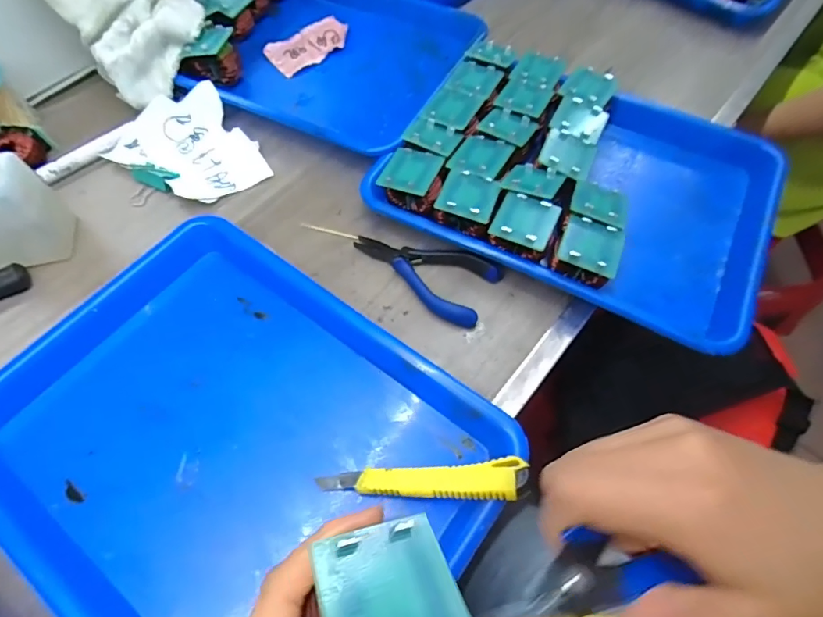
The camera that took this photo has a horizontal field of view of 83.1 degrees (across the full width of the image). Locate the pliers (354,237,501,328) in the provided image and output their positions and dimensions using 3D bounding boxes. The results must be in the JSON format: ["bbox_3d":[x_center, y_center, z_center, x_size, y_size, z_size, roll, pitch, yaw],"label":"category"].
[{"bbox_3d":[0.013,-0.037,0.394,0.123,0.021,0.061,33,67,16],"label":"pliers"}]

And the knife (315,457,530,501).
[{"bbox_3d":[0.005,0.111,0.299,0.136,0.007,0.023,-7,62,15],"label":"knife"}]

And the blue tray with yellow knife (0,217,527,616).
[{"bbox_3d":[-0.125,0.091,0.321,0.329,0.034,0.253,35,67,17],"label":"blue tray with yellow knife"}]

